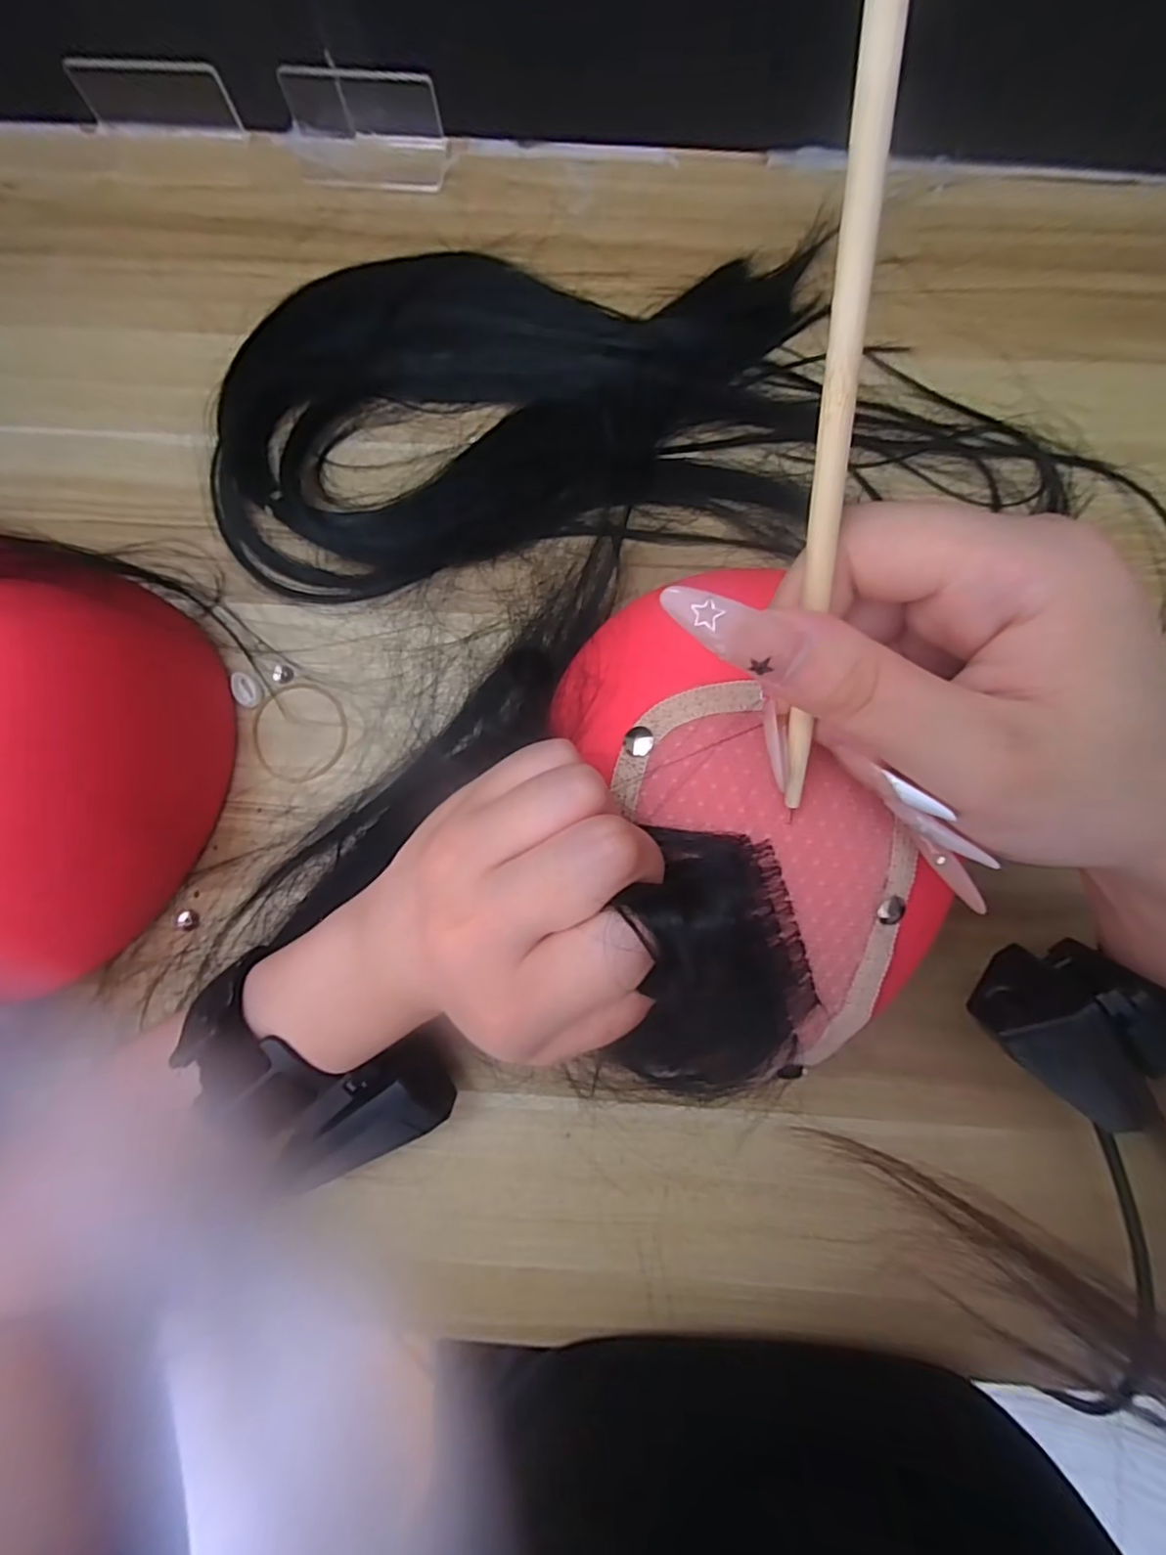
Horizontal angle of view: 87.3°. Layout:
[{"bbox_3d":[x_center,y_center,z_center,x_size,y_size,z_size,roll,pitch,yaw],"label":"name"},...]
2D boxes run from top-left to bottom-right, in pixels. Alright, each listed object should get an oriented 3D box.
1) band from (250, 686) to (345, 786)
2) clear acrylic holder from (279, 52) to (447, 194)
[{"bbox_3d":[-0.138,-0.022,0.296,0.046,0.004,0.049,1,82,1],"label":"band"},{"bbox_3d":[-0.117,-0.343,0.323,0.080,0.033,0.034,2,82,1],"label":"clear acrylic holder"}]

